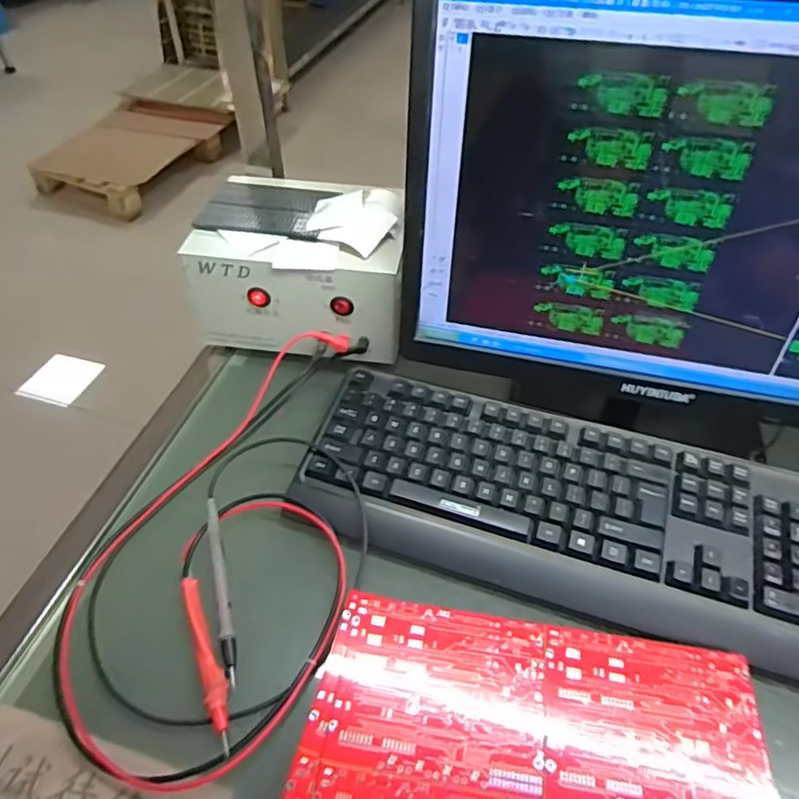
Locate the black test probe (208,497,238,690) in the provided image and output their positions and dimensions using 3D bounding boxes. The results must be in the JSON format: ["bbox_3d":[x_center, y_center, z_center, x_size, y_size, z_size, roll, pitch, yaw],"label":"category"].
[{"bbox_3d":[-0.132,0.136,0.442,0.010,0.015,0.139,-12,49,-11],"label":"black test probe"}]

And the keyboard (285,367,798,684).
[{"bbox_3d":[0.137,0.083,0.477,0.429,0.031,0.158,14,49,12],"label":"keyboard"}]

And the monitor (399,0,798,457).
[{"bbox_3d":[0.218,-0.101,0.434,0.427,0.336,0.083,7,48,6],"label":"monitor"}]

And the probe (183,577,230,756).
[{"bbox_3d":[-0.130,0.177,0.412,0.015,0.011,0.121,-18,50,-16],"label":"probe"}]

